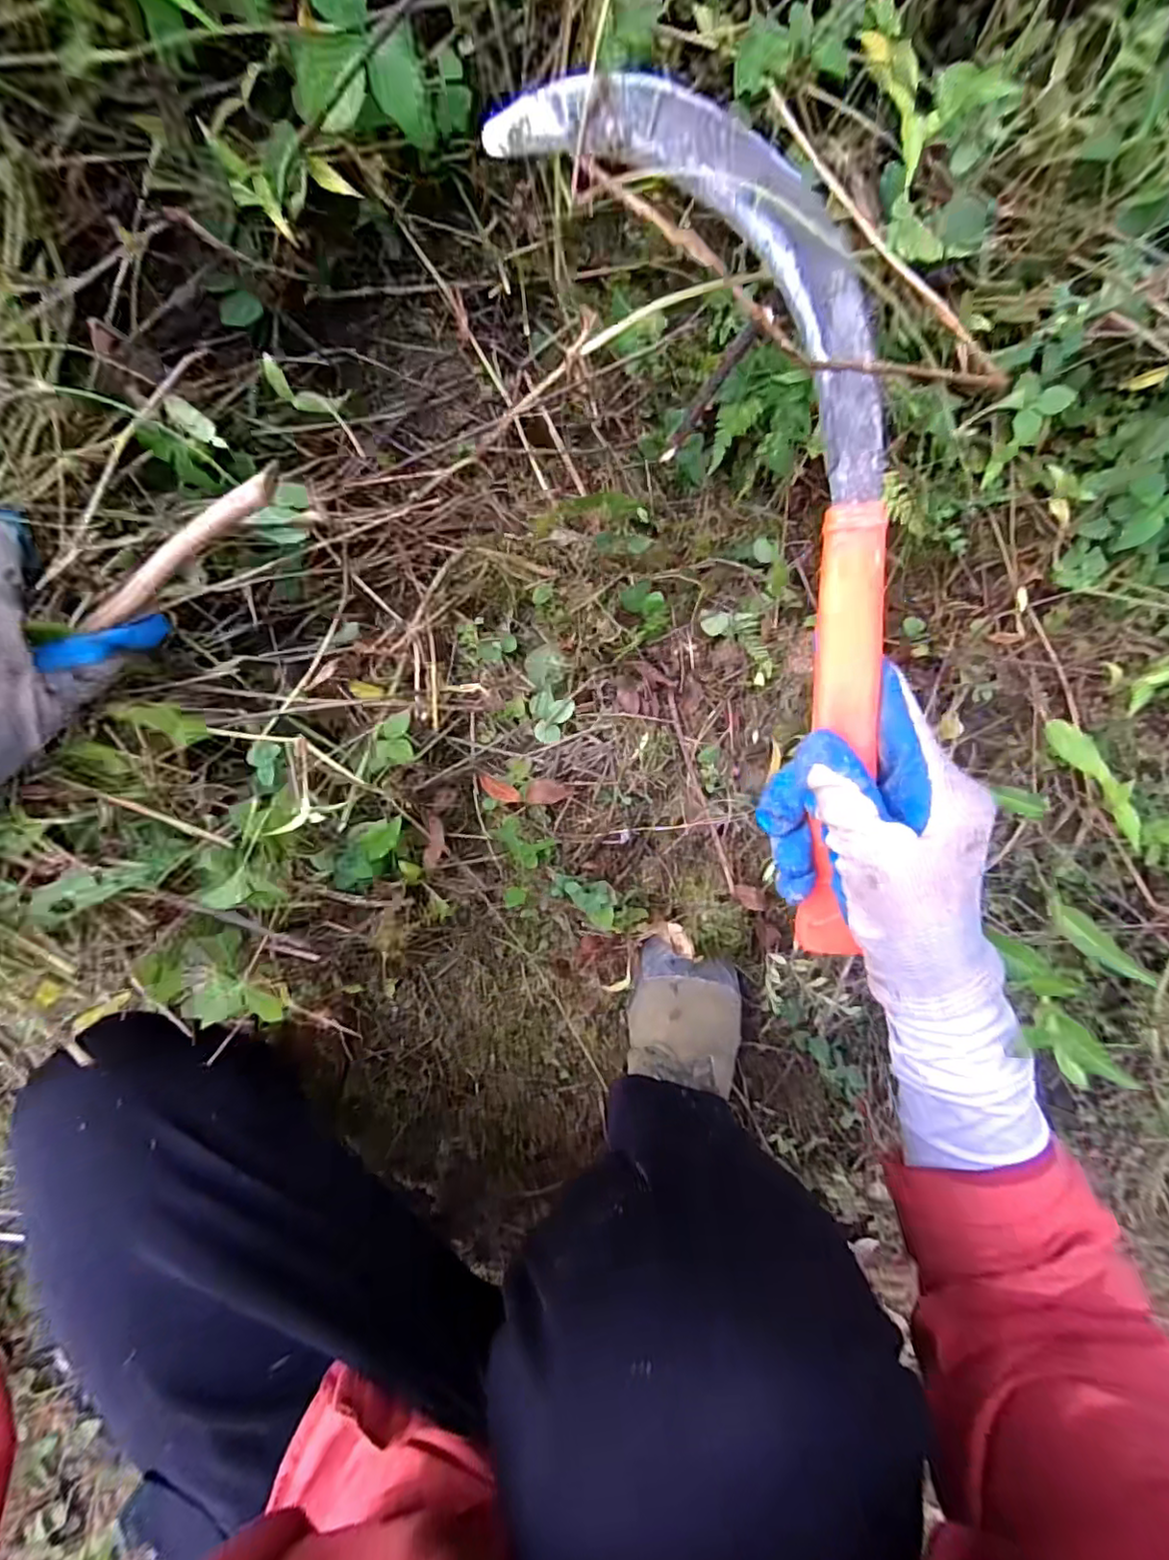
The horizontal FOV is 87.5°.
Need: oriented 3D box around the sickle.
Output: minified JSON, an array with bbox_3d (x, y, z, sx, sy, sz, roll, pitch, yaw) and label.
[{"bbox_3d":[0.075,-0.088,0.243,0.095,0.034,0.346,-21,102,-5],"label":"sickle"}]

